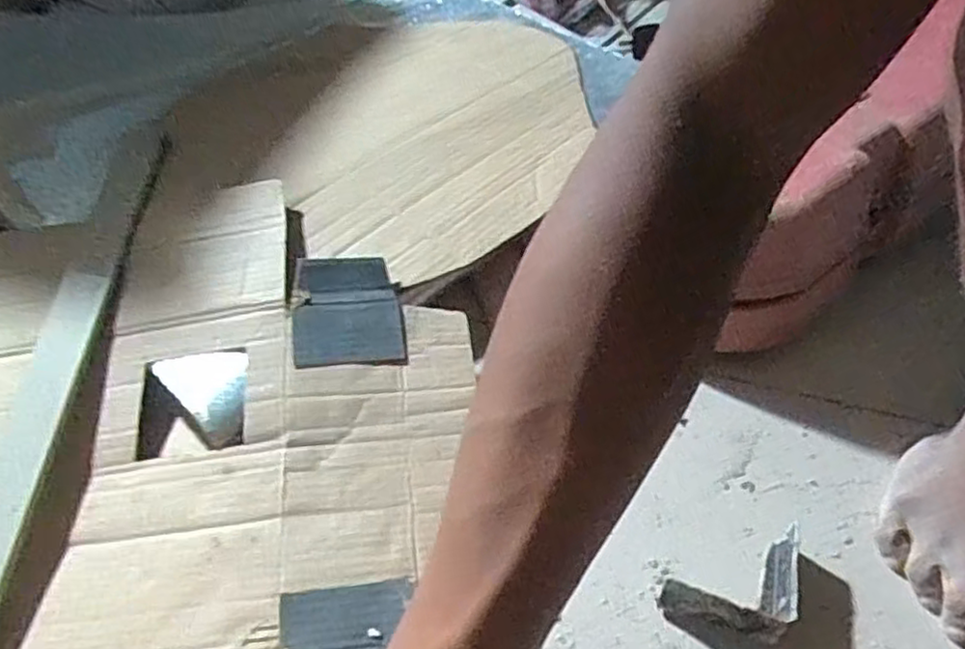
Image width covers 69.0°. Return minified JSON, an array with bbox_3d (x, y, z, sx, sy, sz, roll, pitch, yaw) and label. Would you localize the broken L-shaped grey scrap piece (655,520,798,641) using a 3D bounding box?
[{"bbox_3d":[0.158,0.161,0.418,0.096,0.032,0.054,-15,48,-13],"label":"broken L-shaped grey scrap piece"}]

